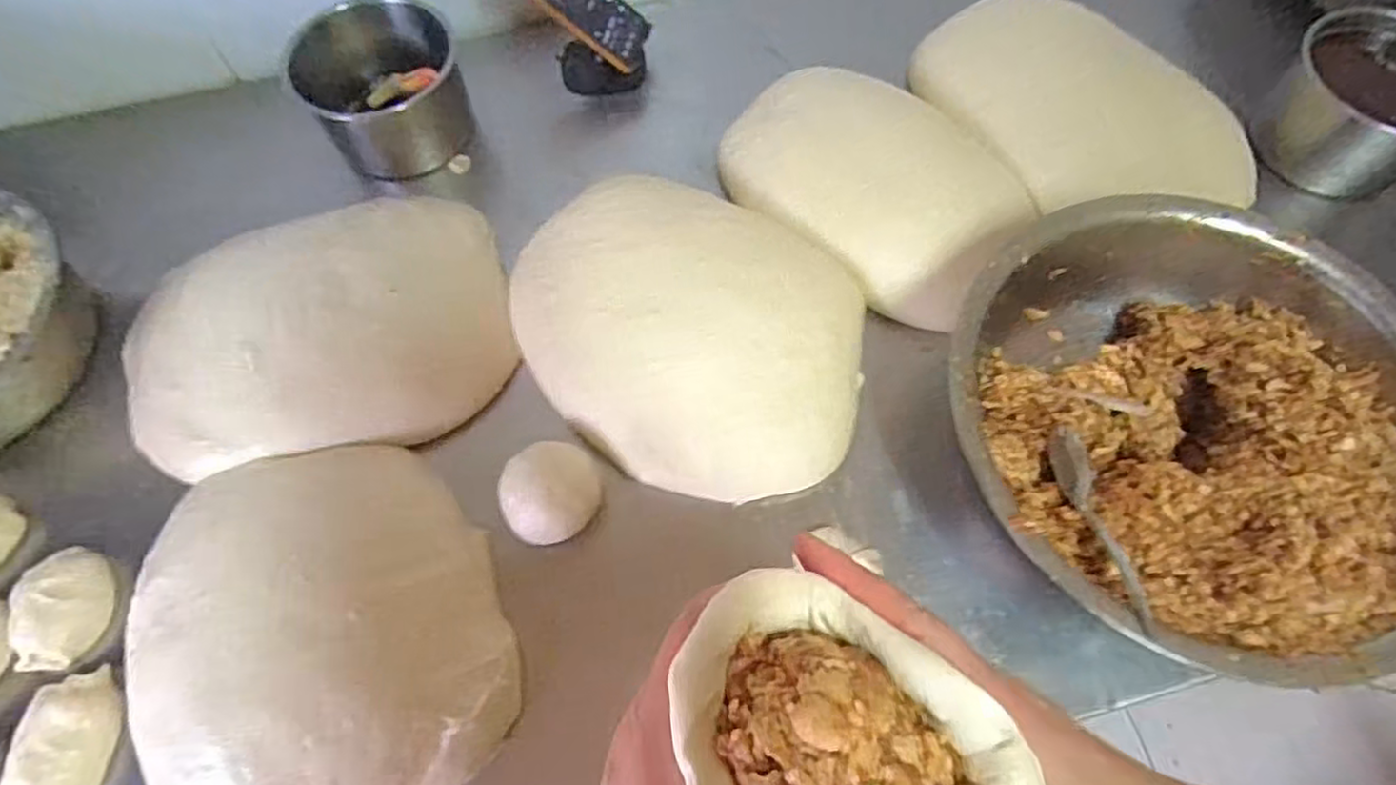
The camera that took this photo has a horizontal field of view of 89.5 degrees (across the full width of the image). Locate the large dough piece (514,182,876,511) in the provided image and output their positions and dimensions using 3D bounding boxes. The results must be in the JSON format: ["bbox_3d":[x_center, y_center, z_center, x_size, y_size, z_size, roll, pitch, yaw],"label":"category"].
[{"bbox_3d":[-0.014,-0.052,0.587,0.310,0.053,0.246,20,67,10],"label":"large dough piece"}]

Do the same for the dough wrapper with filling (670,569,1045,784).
[{"bbox_3d":[0.042,0.109,0.202,0.114,0.033,0.086,37,71,17],"label":"dough wrapper with filling"}]

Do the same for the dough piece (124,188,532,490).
[{"bbox_3d":[-0.325,-0.054,0.592,0.315,0.060,0.226,-12,65,-4],"label":"dough piece"}]

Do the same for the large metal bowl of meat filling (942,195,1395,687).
[{"bbox_3d":[0.356,0.026,0.515,0.340,0.103,0.333,-1,65,1],"label":"large metal bowl of meat filling"}]

